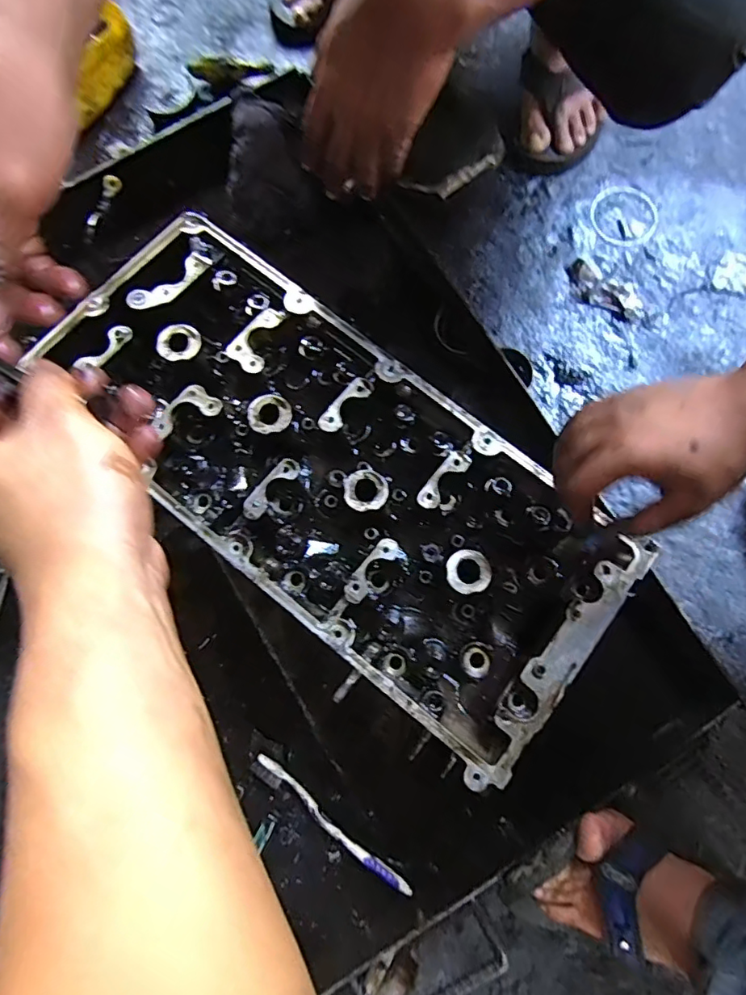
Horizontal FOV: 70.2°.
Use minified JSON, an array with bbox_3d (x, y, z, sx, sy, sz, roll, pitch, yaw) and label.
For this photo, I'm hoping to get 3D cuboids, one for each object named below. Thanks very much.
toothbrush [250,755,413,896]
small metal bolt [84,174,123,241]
[{"bbox_3d":[-0.038,0.301,0.490,0.178,0.010,0.016,36,80,7],"label":"toothbrush"},{"bbox_3d":[-0.236,-0.249,0.458,0.013,0.010,0.059,39,106,8],"label":"small metal bolt"}]

